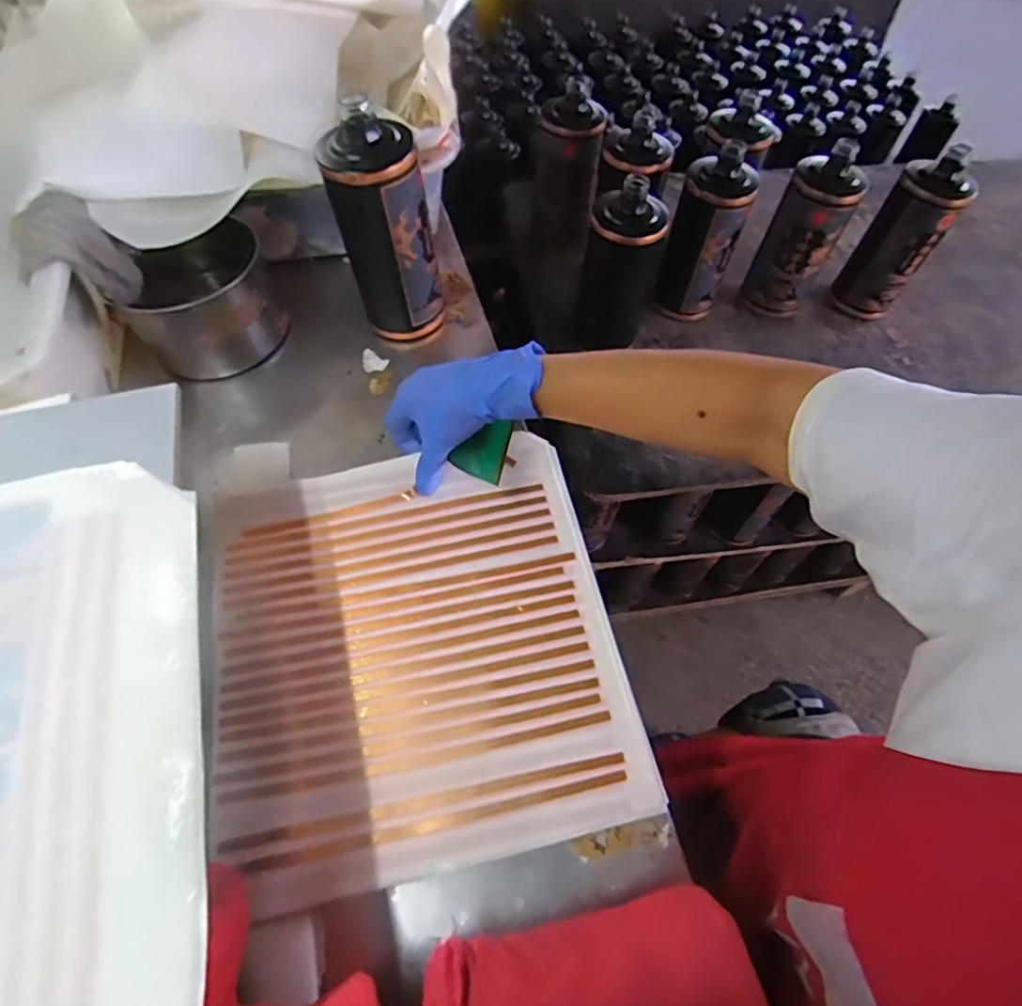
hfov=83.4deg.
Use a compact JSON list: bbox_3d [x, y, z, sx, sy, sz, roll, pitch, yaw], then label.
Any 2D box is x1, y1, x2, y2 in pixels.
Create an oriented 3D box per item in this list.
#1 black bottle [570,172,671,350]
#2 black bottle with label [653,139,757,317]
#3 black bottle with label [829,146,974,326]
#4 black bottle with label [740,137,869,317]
[{"bbox_3d":[0.122,-0.252,0.657,0.086,0.218,0.091,10,58,3],"label":"black bottle"},{"bbox_3d":[0.224,-0.308,0.670,0.077,0.177,0.064,17,59,7],"label":"black bottle with label"},{"bbox_3d":[0.466,-0.314,0.691,0.076,0.178,0.080,35,63,17],"label":"black bottle with label"},{"bbox_3d":[0.343,-0.314,0.675,0.071,0.172,0.068,30,61,15],"label":"black bottle with label"}]

